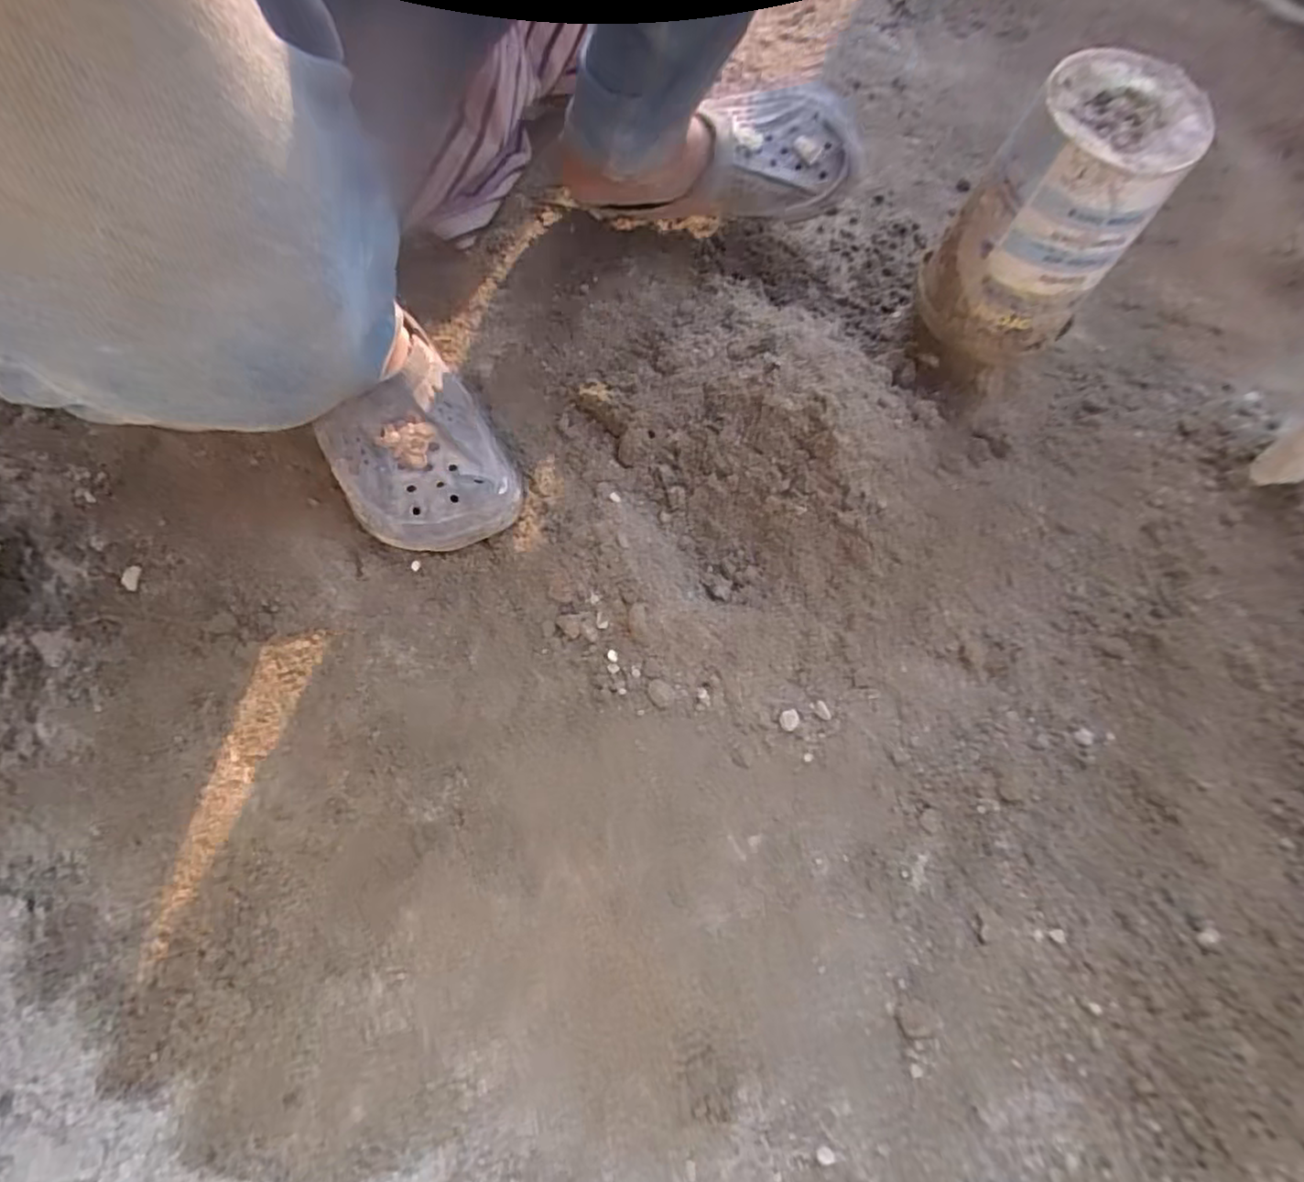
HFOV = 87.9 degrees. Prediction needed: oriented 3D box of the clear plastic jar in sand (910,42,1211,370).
[{"bbox_3d":[0.266,-0.254,0.461,0.107,0.156,0.101,1,66,-2],"label":"clear plastic jar in sand"}]

